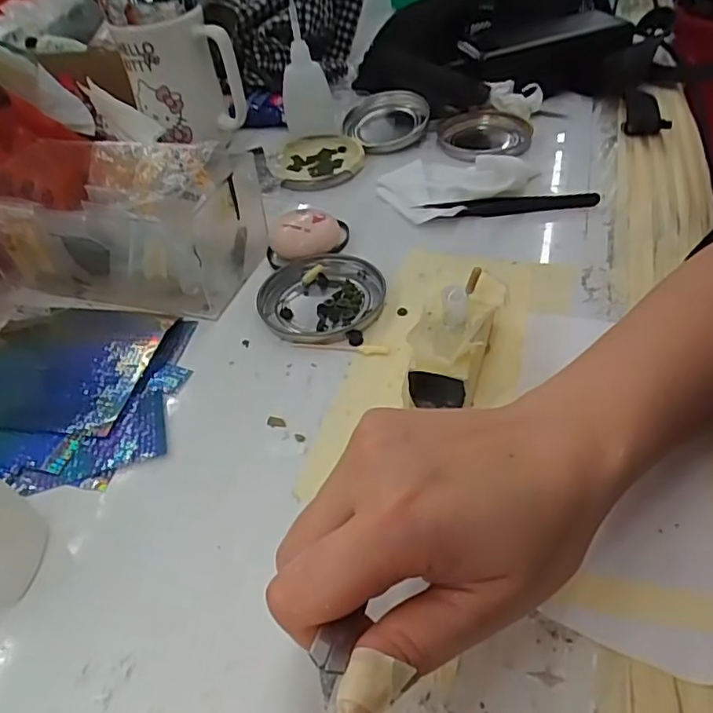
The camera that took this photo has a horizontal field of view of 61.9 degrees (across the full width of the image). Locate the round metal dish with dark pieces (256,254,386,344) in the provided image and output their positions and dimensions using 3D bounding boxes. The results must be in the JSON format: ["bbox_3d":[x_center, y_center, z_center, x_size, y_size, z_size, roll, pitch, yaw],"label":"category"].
[{"bbox_3d":[-0.023,-0.037,0.375,0.076,0.010,0.075,-4,44,4],"label":"round metal dish with dark pieces"}]

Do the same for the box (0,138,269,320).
[{"bbox_3d":[-0.159,-0.094,0.407,0.180,0.071,0.105,8,46,16],"label":"box"}]

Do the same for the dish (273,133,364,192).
[{"bbox_3d":[-0.034,-0.169,0.510,0.073,0.013,0.081,-15,45,-8],"label":"dish"}]

